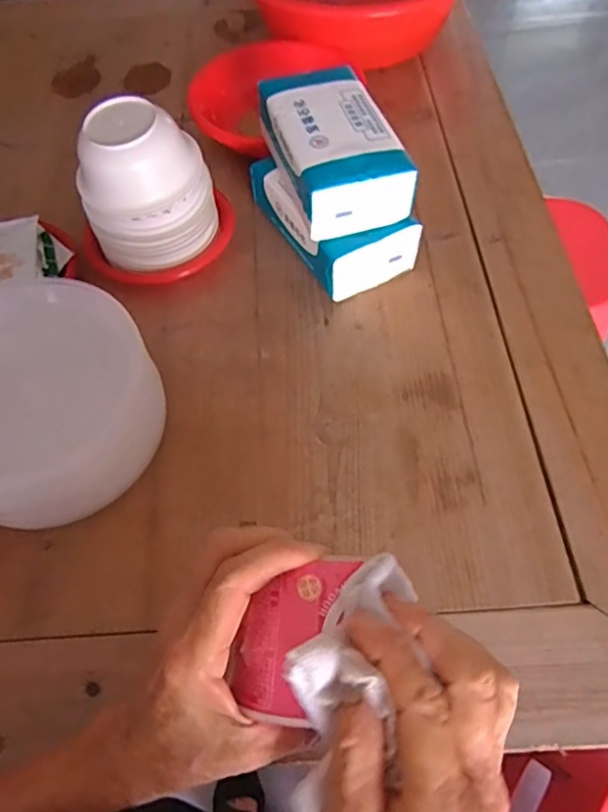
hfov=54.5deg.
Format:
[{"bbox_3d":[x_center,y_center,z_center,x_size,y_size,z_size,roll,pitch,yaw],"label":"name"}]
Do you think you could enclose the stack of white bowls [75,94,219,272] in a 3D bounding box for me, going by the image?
[{"bbox_3d":[-0.137,-0.186,0.528,0.081,0.138,0.101,29,64,21],"label":"stack of white bowls"}]

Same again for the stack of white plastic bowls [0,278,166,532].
[{"bbox_3d":[-0.199,-0.002,0.447,0.175,0.090,0.177,-30,60,-14],"label":"stack of white plastic bowls"}]

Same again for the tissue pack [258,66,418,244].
[{"bbox_3d":[0.021,-0.228,0.520,0.096,0.058,0.161,-17,61,-6],"label":"tissue pack"}]

